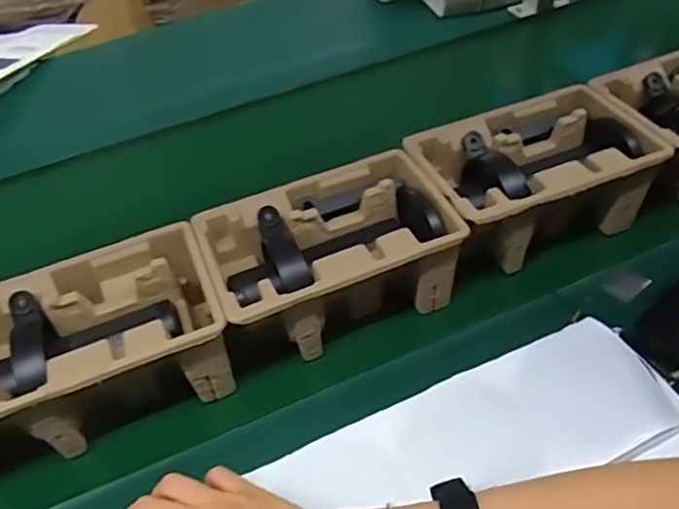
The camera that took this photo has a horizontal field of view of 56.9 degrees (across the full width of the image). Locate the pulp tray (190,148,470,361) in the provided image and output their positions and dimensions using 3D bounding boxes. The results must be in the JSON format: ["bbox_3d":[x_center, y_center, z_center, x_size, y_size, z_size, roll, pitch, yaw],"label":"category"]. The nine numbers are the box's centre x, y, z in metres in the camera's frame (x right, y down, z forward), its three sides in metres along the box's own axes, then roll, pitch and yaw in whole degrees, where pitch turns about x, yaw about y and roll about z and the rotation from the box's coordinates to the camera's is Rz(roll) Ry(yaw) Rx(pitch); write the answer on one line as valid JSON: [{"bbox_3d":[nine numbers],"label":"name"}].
[{"bbox_3d":[-0.012,0.002,0.605,0.222,0.099,0.144,-19,43,-15],"label":"pulp tray"}]

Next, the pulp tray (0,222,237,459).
[{"bbox_3d":[-0.218,0.082,0.558,0.223,0.101,0.143,-18,43,-14],"label":"pulp tray"}]

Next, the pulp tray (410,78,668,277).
[{"bbox_3d":[0.197,-0.074,0.654,0.224,0.102,0.151,-20,44,-17],"label":"pulp tray"}]

